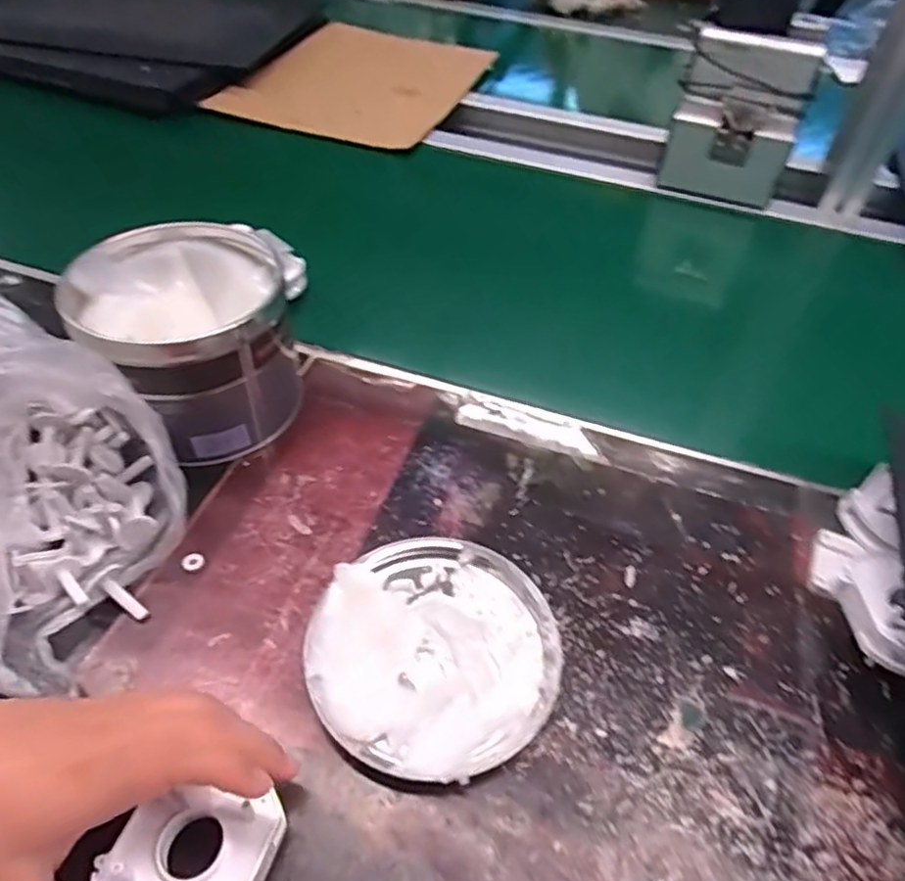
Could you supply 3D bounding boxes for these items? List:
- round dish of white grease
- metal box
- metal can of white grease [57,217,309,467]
[{"bbox_3d":[-0.008,0.104,0.347,0.122,0.024,0.130,2,47,-3],"label":"round dish of white grease"},{"bbox_3d":[0.301,-0.337,0.711,0.126,0.140,0.058,16,48,10],"label":"metal box"},{"bbox_3d":[-0.169,-0.065,0.441,0.123,0.100,0.127,2,47,-3],"label":"metal can of white grease"}]

